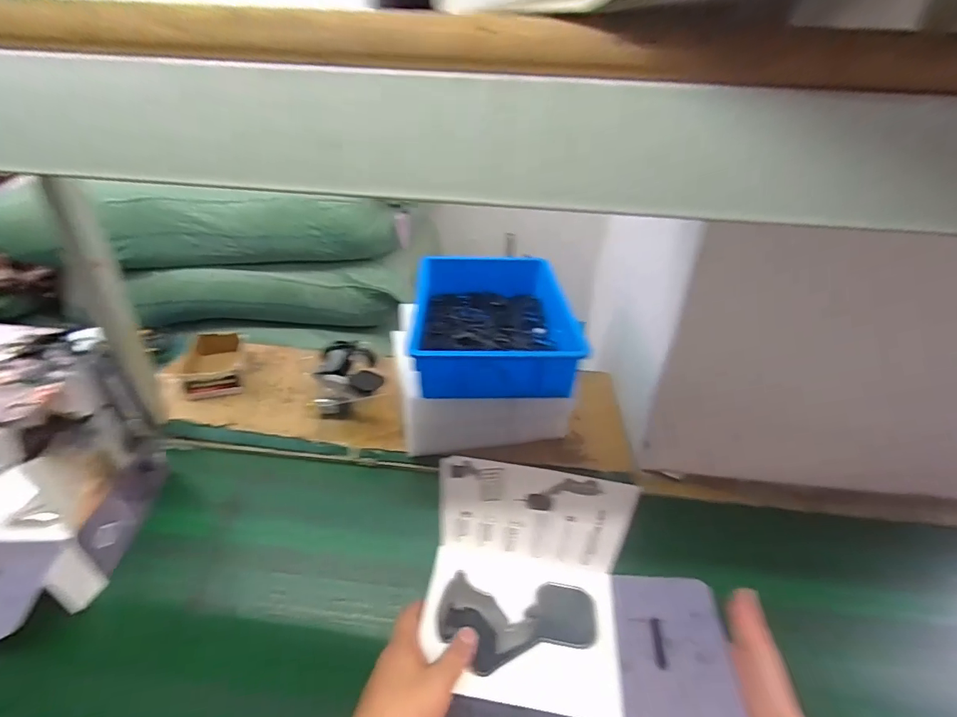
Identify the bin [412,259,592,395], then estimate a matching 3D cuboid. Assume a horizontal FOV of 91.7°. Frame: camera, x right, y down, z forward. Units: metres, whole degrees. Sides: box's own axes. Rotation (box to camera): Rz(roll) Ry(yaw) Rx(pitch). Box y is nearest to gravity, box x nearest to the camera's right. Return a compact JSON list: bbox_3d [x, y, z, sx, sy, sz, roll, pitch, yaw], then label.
[{"bbox_3d":[0.023,-0.075,0.866,0.268,0.103,0.393,1,29,-2],"label":"bin"}]

